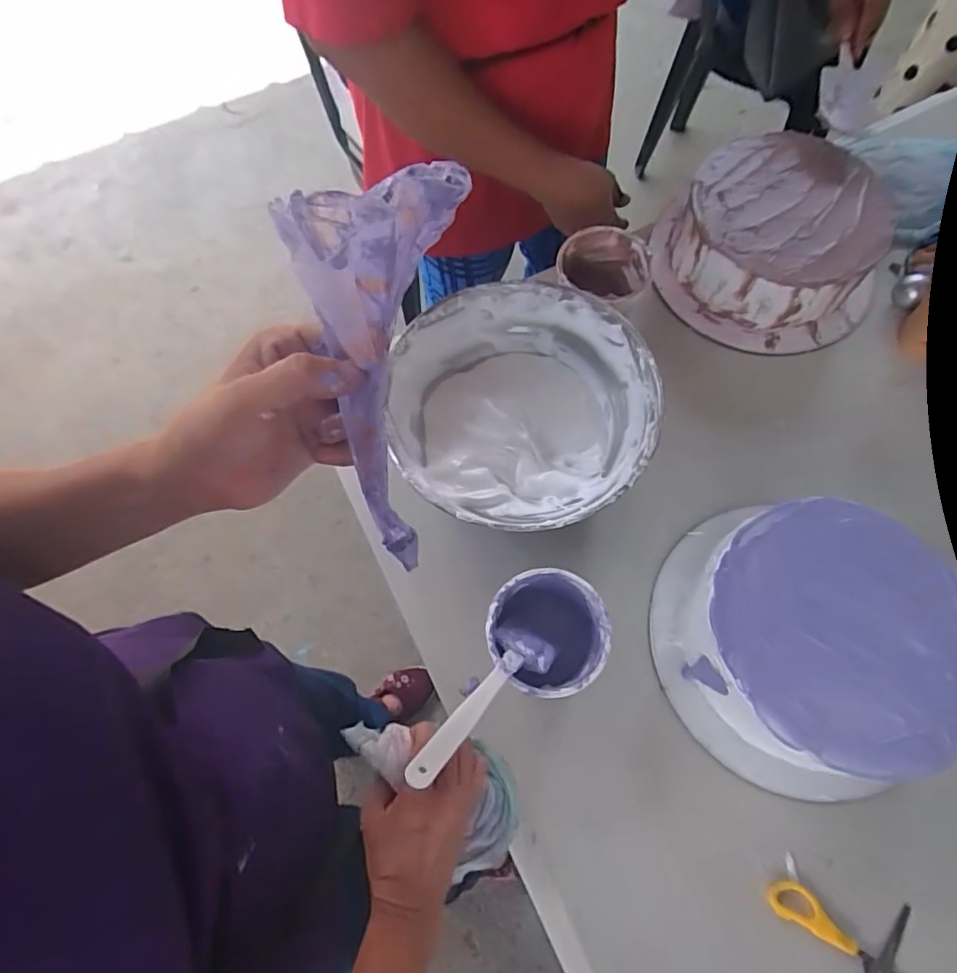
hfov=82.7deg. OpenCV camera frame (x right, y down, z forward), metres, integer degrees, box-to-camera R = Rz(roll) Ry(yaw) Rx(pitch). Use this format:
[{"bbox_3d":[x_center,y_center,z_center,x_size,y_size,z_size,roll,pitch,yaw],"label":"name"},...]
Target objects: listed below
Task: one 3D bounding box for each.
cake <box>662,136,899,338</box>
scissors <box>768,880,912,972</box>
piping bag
[{"bbox_3d":[0.318,-0.269,0.583,0.186,0.089,0.180,0,70,-1],"label":"cake"},{"bbox_3d":[0.282,0.358,0.397,0.098,0.012,0.126,-9,70,-4],"label":"scissors"},{"bbox_3d":[-0.052,-0.030,0.253,0.067,0.215,0.033,13,45,4],"label":"piping bag"}]

